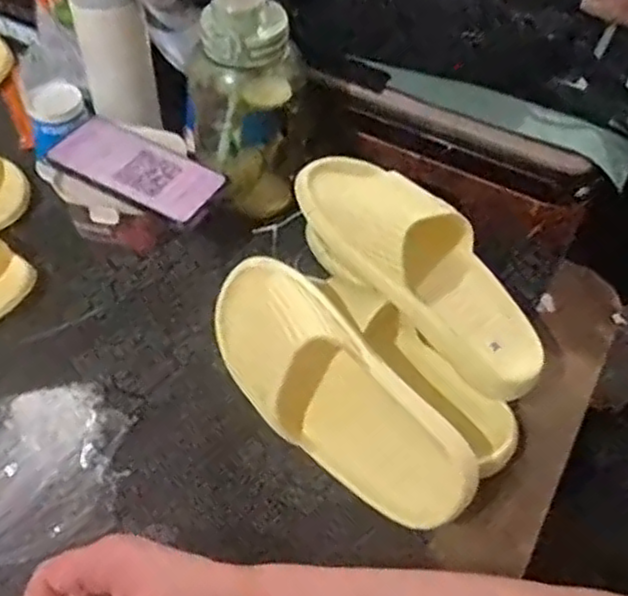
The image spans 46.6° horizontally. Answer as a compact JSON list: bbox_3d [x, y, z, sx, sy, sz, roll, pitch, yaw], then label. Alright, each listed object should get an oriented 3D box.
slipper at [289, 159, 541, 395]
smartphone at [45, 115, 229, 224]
[{"bbox_3d":[0.094,-0.030,0.594,0.247,0.066,0.087,46,63,6],"label":"slipper"},{"bbox_3d":[-0.160,-0.121,0.673,0.146,0.009,0.076,28,53,9],"label":"smartphone"}]

